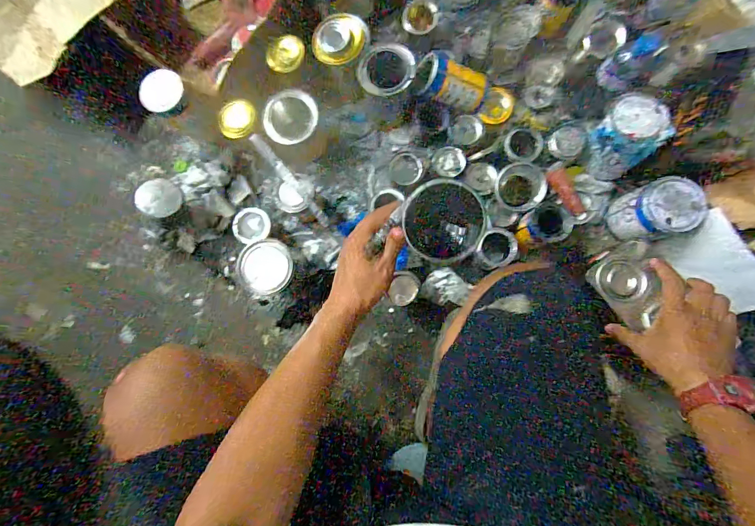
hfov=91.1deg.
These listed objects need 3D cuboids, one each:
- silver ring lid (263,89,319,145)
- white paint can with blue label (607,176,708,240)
[{"bbox_3d":[-0.173,-0.293,0.742,0.107,0.024,0.095,-22,105,9],"label":"silver ring lid"},{"bbox_3d":[0.552,-0.101,0.739,0.112,0.121,0.104,-8,83,4],"label":"white paint can with blue label"}]

